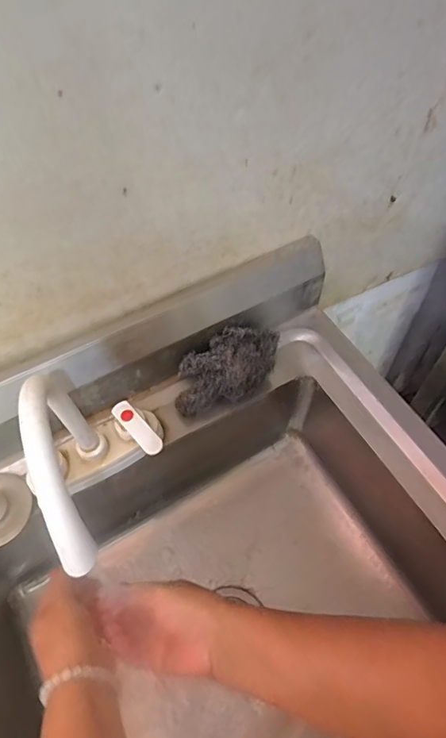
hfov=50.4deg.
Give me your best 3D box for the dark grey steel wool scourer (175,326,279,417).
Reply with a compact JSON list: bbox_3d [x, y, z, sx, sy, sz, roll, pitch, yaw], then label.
[{"bbox_3d":[0.008,-0.003,0.617,0.158,0.068,0.070,-31,61,-17],"label":"dark grey steel wool scourer"}]

